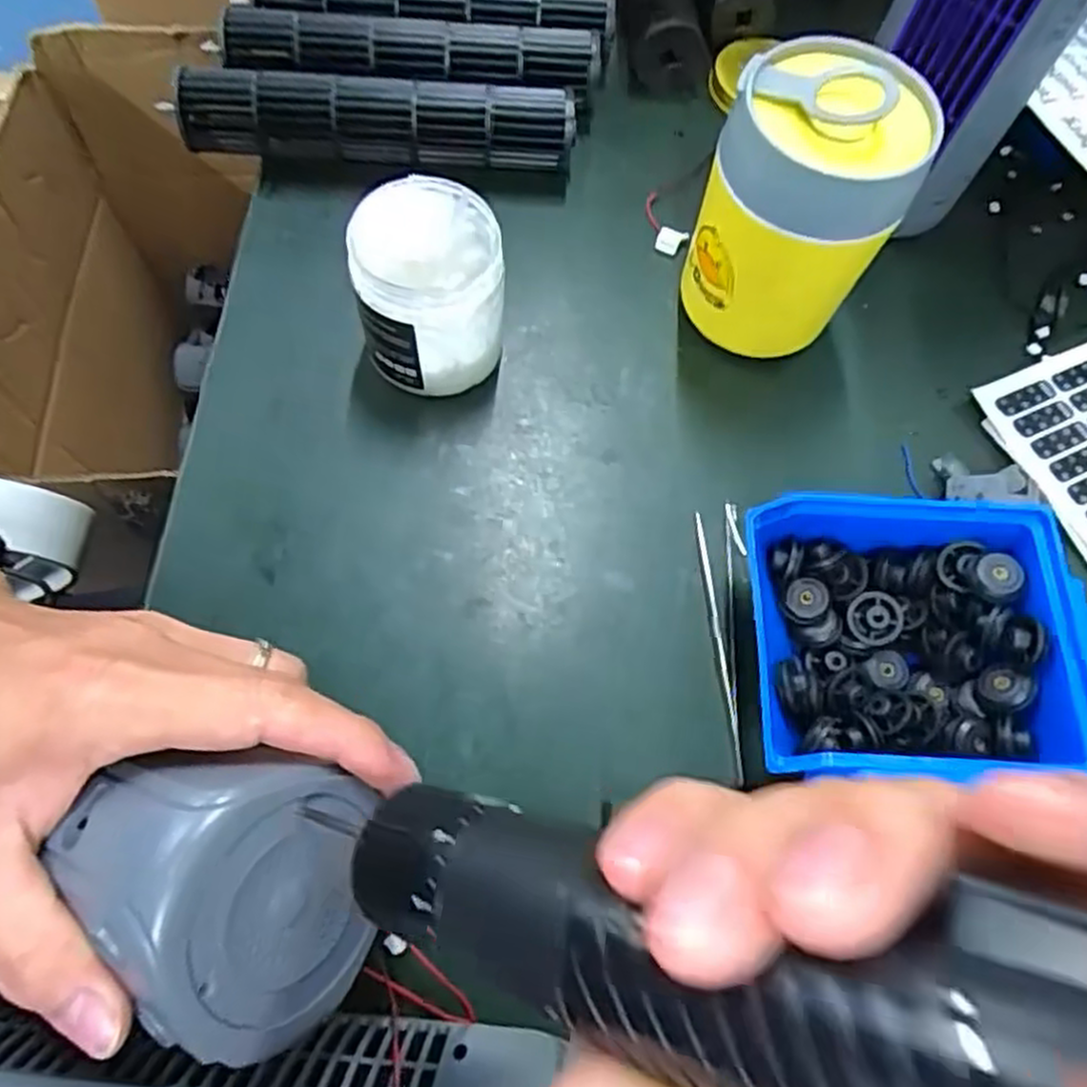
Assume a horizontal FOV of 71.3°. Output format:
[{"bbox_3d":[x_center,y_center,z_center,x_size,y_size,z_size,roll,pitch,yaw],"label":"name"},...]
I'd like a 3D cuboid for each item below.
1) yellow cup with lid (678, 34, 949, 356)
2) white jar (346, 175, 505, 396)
[{"bbox_3d":[0.125,-0.163,0.390,0.091,0.139,0.082,31,69,10],"label":"yellow cup with lid"},{"bbox_3d":[-0.059,-0.129,0.397,0.074,0.087,0.078,0,67,-3],"label":"white jar"}]

